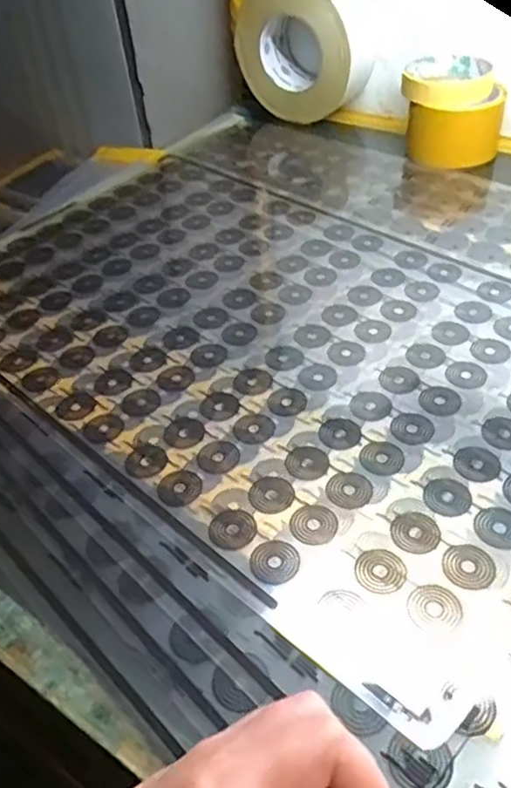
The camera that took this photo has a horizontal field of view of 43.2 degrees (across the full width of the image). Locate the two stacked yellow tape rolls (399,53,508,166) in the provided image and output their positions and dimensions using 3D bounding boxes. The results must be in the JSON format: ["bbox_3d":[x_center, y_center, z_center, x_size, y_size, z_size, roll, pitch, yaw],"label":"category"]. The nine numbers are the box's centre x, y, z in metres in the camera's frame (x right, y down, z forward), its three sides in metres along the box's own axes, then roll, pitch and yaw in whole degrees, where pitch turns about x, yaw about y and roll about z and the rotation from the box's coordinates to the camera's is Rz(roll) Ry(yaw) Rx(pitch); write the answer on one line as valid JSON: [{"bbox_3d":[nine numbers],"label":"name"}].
[{"bbox_3d":[0.194,-0.281,0.634,0.092,0.073,0.092,7,45,15],"label":"two stacked yellow tape rolls"}]

